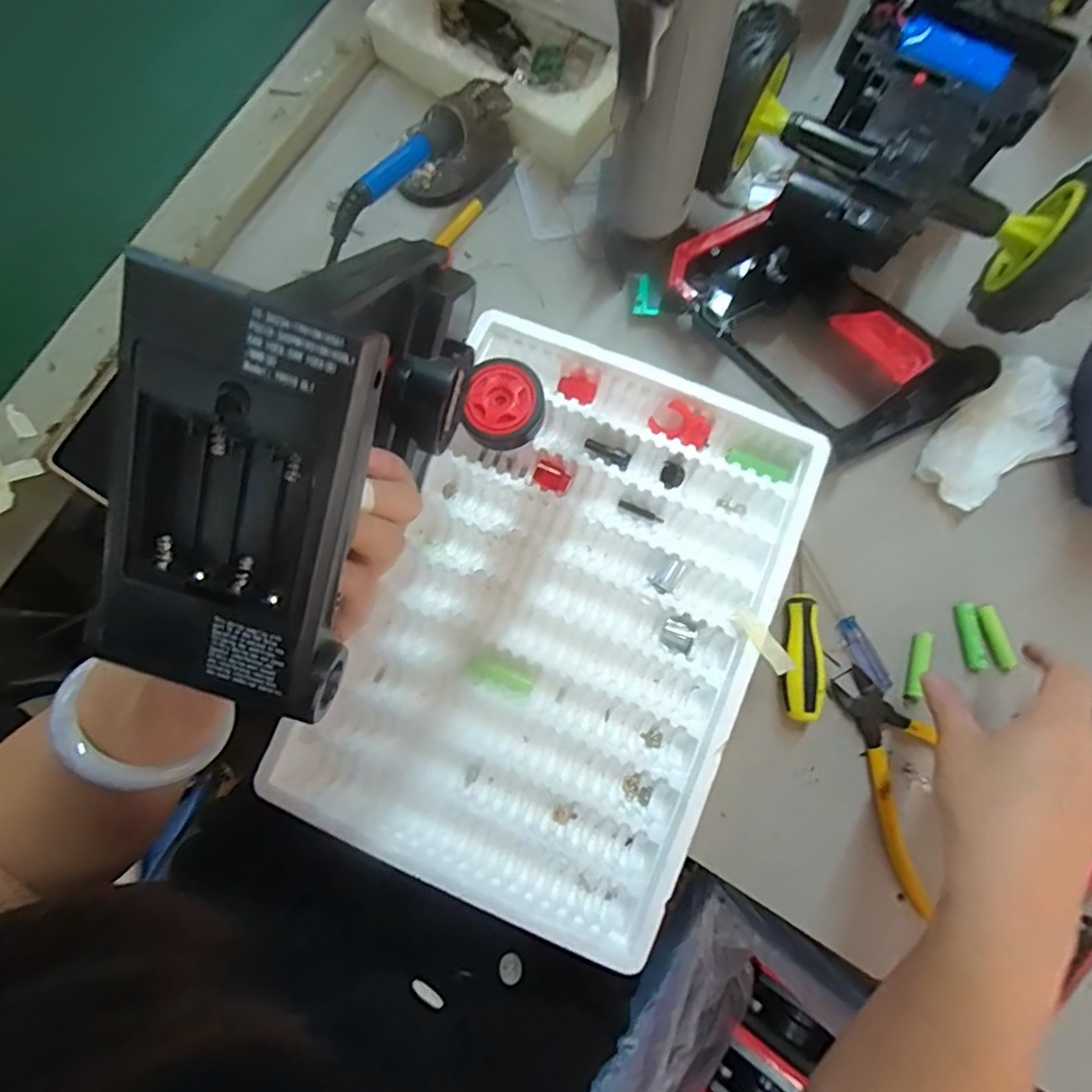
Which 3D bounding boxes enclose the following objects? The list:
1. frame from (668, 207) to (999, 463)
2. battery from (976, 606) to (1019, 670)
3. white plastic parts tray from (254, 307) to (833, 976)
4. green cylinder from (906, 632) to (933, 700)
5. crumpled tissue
[{"bbox_3d":[0.188,-0.150,0.413,0.131,0.048,0.201,-37,81,-5],"label":"frame"},{"bbox_3d":[0.299,0.061,0.390,0.011,0.013,0.043,-17,80,-1],"label":"battery"},{"bbox_3d":[0.008,0.042,0.377,0.240,0.048,0.346,23,81,6],"label":"white plastic parts tray"},{"bbox_3d":[0.246,0.079,0.386,0.009,0.009,0.043,12,78,4],"label":"green cylinder"},{"bbox_3d":[0.318,-0.074,0.413,0.118,0.021,0.065,-39,81,-5],"label":"crumpled tissue"}]

